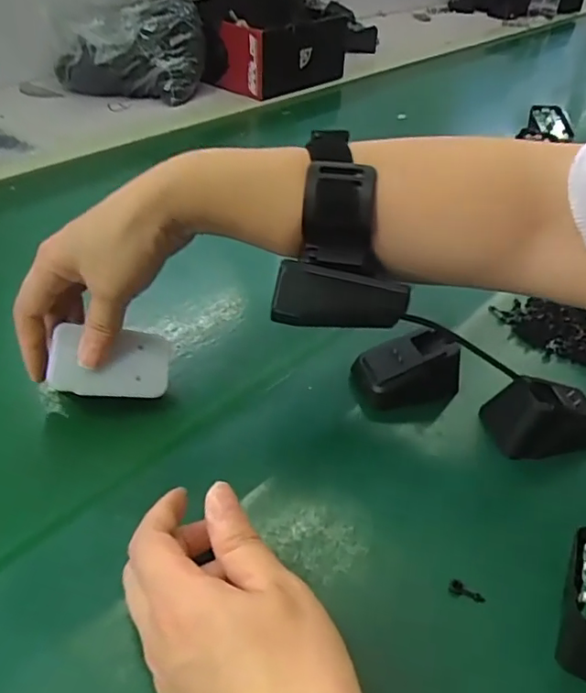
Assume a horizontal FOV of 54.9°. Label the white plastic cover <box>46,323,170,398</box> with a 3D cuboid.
[{"bbox_3d":[-0.108,0.009,0.340,0.066,0.005,0.041,6,70,-26],"label":"white plastic cover"}]

